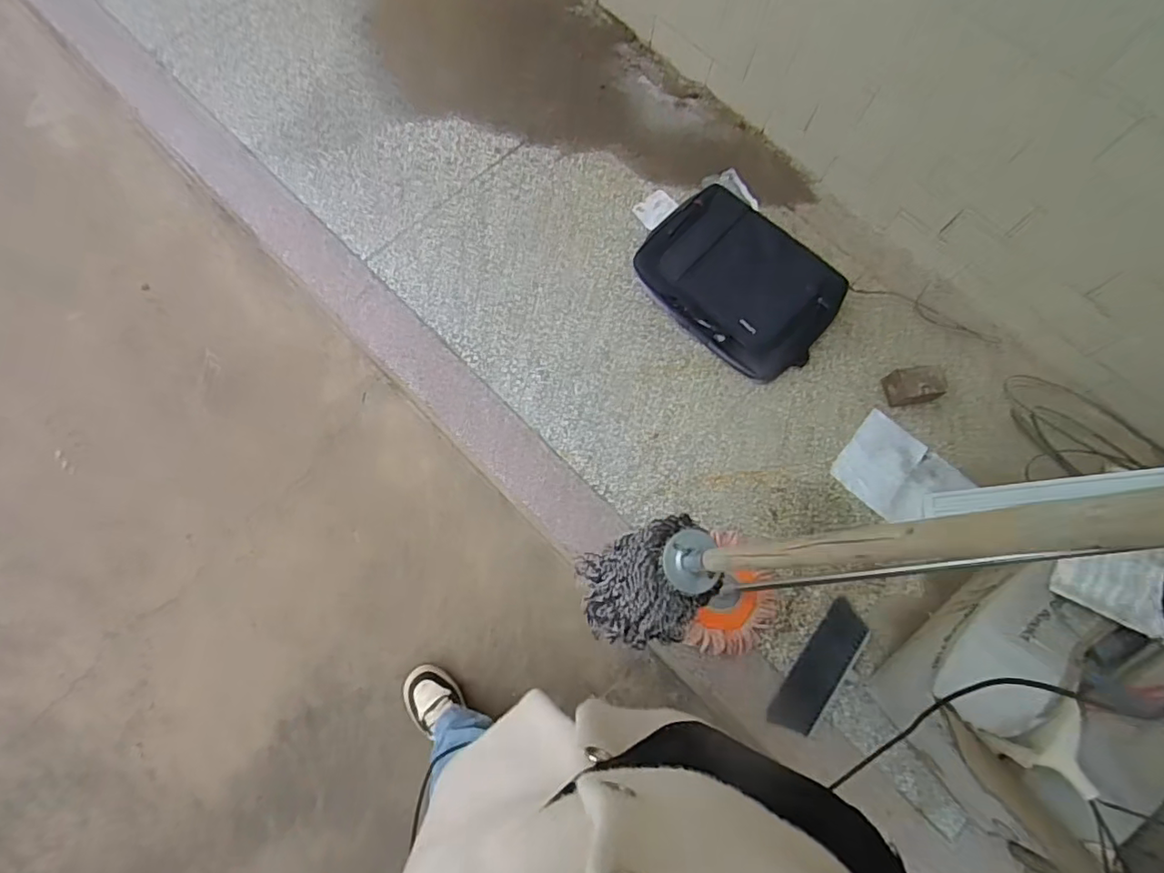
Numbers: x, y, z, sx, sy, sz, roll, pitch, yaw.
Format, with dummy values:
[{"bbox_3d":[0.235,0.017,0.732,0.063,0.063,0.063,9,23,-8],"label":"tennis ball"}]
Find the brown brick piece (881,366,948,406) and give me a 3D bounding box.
[{"bbox_3d":[0.733,-0.108,1.271,0.095,0.095,0.079,-2,73,-5],"label":"brown brick piece"}]

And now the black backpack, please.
[{"bbox_3d":[0.350,-0.350,1.290,0.296,0.103,0.448,-41,80,-15],"label":"black backpack"}]

